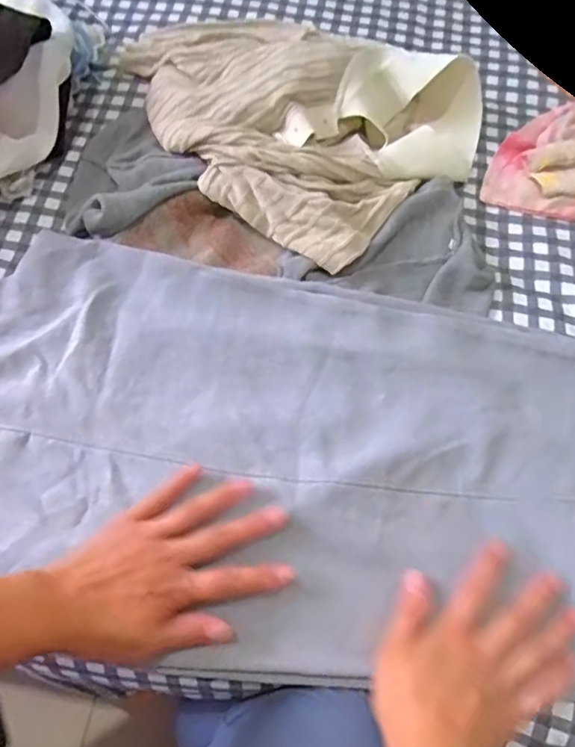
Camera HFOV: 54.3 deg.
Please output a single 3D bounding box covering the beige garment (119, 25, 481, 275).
[{"bbox_3d":[0.002,-0.295,0.586,0.349,0.064,0.296,39,67,15],"label":"beige garment"}]

